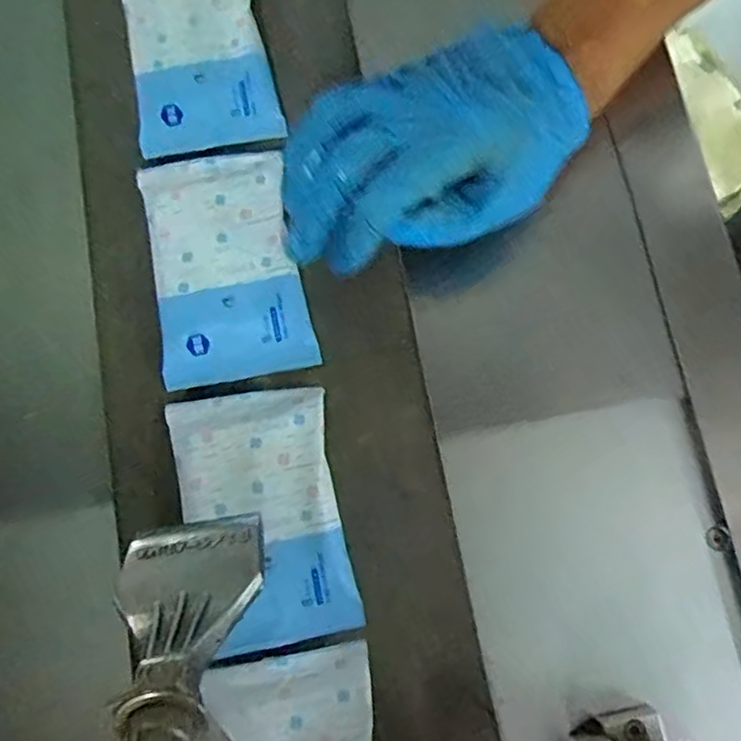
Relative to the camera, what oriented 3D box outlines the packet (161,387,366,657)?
[{"bbox_3d":[-0.057,0.075,0.343,0.082,0.011,0.132,-11,78,-2],"label":"packet"}]

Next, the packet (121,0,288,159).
[{"bbox_3d":[-0.109,-0.204,0.410,0.082,0.015,0.133,-13,78,-2],"label":"packet"}]

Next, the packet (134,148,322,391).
[{"bbox_3d":[-0.084,-0.062,0.375,0.082,0.012,0.134,-12,78,-2],"label":"packet"}]

